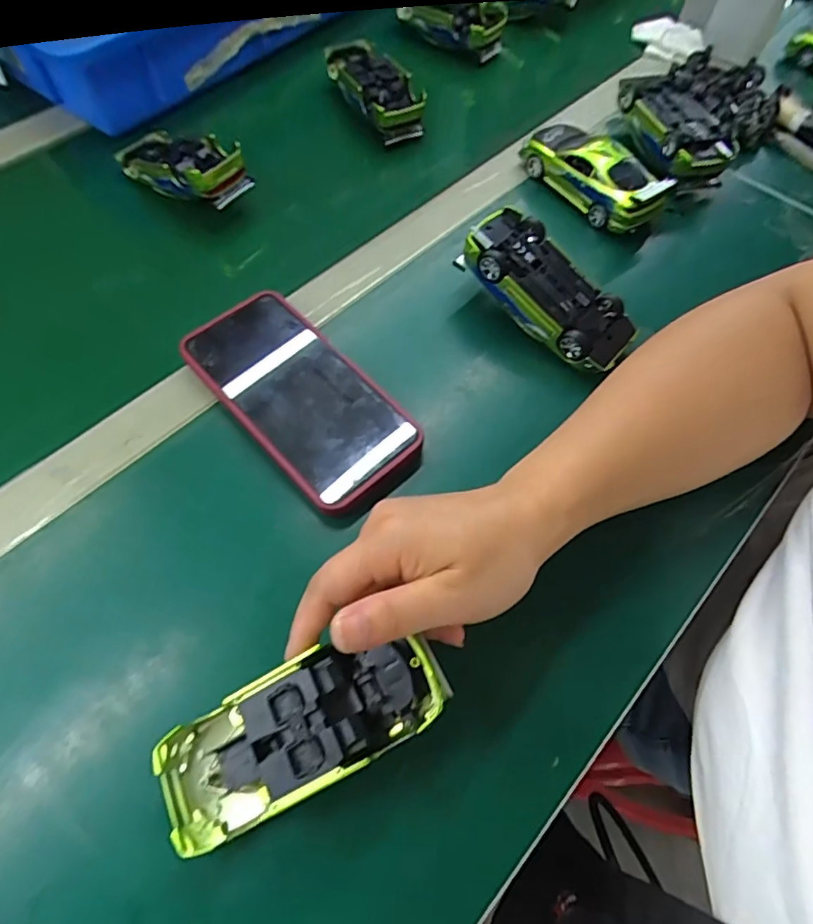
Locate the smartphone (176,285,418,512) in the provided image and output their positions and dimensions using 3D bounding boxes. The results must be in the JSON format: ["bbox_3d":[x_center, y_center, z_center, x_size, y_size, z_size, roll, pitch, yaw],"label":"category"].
[{"bbox_3d":[-0.068,-0.045,0.338,0.079,0.015,0.162,-38,68,-20],"label":"smartphone"}]

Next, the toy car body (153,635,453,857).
[{"bbox_3d":[-0.047,0.120,0.241,0.131,0.022,0.052,-26,64,2],"label":"toy car body"}]

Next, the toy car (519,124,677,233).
[{"bbox_3d":[0.156,-0.243,0.438,0.060,0.039,0.125,-40,69,-21],"label":"toy car"}]

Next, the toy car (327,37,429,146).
[{"bbox_3d":[-0.031,-0.352,0.498,0.050,0.041,0.140,-28,65,-16],"label":"toy car"}]

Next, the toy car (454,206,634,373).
[{"bbox_3d":[0.097,-0.116,0.367,0.127,0.035,0.051,43,67,1],"label":"toy car"}]

